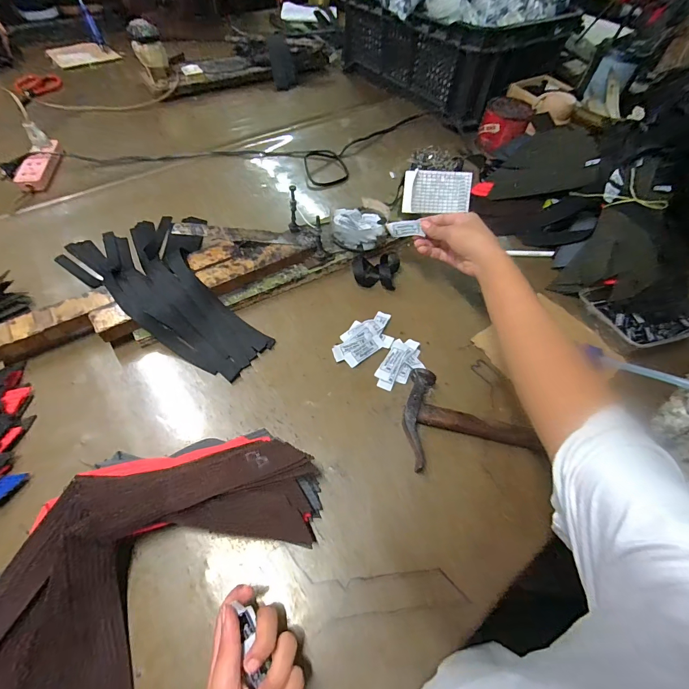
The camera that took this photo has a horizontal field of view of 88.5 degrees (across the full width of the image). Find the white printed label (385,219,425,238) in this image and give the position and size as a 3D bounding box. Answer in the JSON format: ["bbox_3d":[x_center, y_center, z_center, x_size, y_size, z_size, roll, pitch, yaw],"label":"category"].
[{"bbox_3d":[0.085,-0.170,0.518,0.050,0.023,0.010,10,16,34],"label":"white printed label"}]

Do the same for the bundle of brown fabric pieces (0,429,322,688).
[{"bbox_3d":[-0.181,0.205,0.308,0.193,0.074,0.337,33,61,17],"label":"bundle of brown fabric pieces"}]

